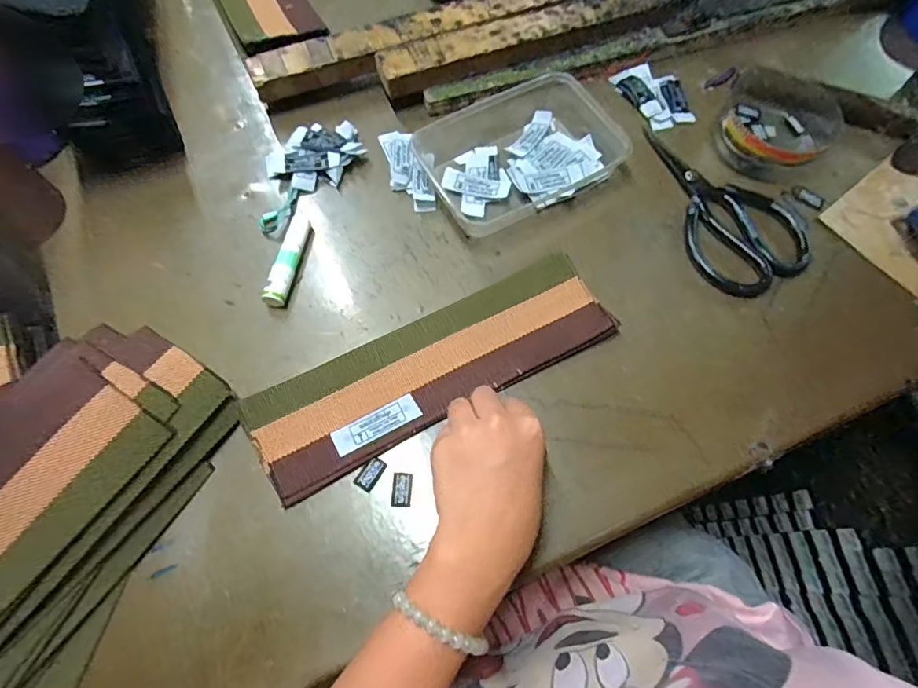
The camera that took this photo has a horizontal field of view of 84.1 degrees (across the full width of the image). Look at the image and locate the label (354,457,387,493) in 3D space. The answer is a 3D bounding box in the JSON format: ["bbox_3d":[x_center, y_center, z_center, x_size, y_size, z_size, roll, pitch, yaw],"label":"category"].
[{"bbox_3d":[-0.063,0.094,0.367,0.014,0.004,0.023,31,72,12],"label":"label"}]

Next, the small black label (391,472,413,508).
[{"bbox_3d":[-0.041,0.104,0.363,0.014,0.004,0.024,3,69,1],"label":"small black label"}]

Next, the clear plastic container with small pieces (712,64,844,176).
[{"bbox_3d":[0.295,-0.207,0.469,0.097,0.035,0.111,37,73,14],"label":"clear plastic container with small pieces"}]

